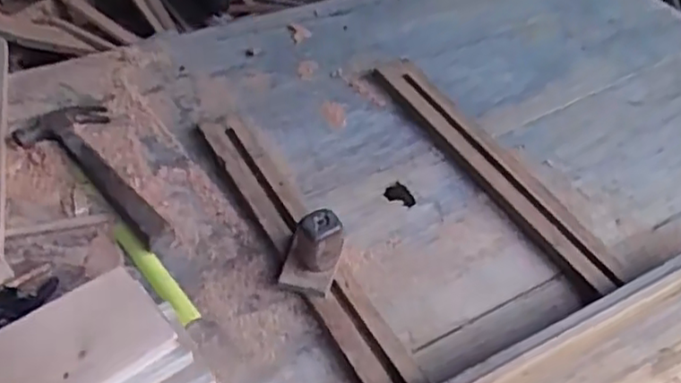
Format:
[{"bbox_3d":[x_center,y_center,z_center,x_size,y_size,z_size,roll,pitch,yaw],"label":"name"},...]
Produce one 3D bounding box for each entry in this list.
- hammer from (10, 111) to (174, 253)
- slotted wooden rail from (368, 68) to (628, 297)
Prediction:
[{"bbox_3d":[-0.266,-0.035,0.776,0.280,0.026,0.103,34,52,23],"label":"hammer"},{"bbox_3d":[0.184,-0.034,0.815,0.059,0.023,0.413,-21,52,-24],"label":"slotted wooden rail"}]

